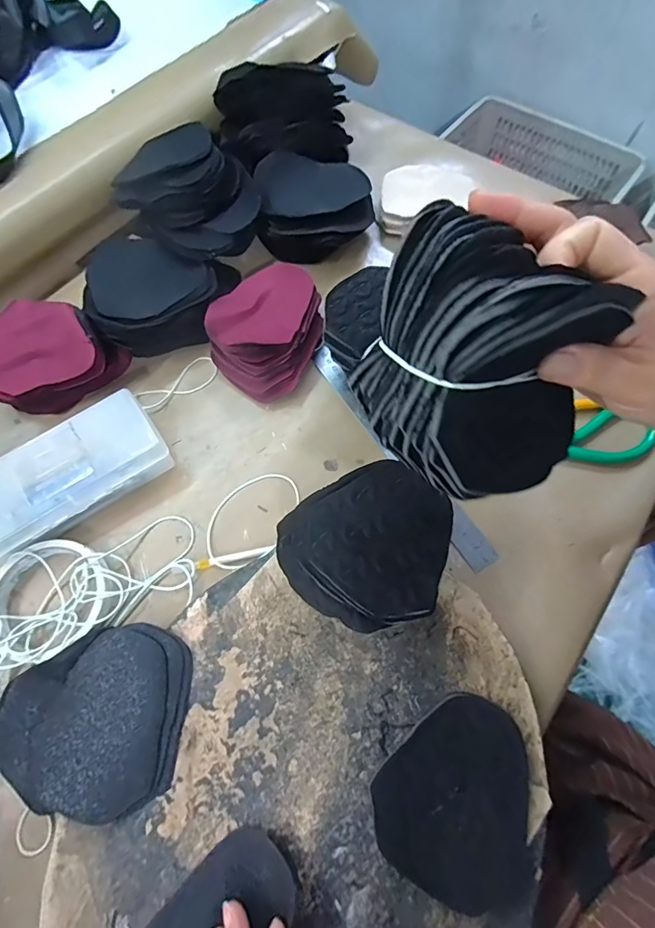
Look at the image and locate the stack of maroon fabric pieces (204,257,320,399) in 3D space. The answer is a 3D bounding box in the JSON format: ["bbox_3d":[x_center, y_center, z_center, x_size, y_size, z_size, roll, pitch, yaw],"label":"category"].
[{"bbox_3d":[-0.055,-0.127,0.435,0.105,0.052,0.116,39,73,19],"label":"stack of maroon fabric pieces"}]

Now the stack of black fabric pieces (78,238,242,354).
[{"bbox_3d":[-0.160,-0.165,0.436,0.139,0.054,0.115,-13,65,-3],"label":"stack of black fabric pieces"}]

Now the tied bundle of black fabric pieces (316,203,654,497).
[{"bbox_3d":[0.062,-0.051,0.211,0.093,0.089,0.113,-22,65,-7],"label":"tied bundle of black fabric pieces"}]

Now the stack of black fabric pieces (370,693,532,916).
[{"bbox_3d":[0.088,0.213,0.281,0.107,0.008,0.095,-42,69,-15],"label":"stack of black fabric pieces"}]

